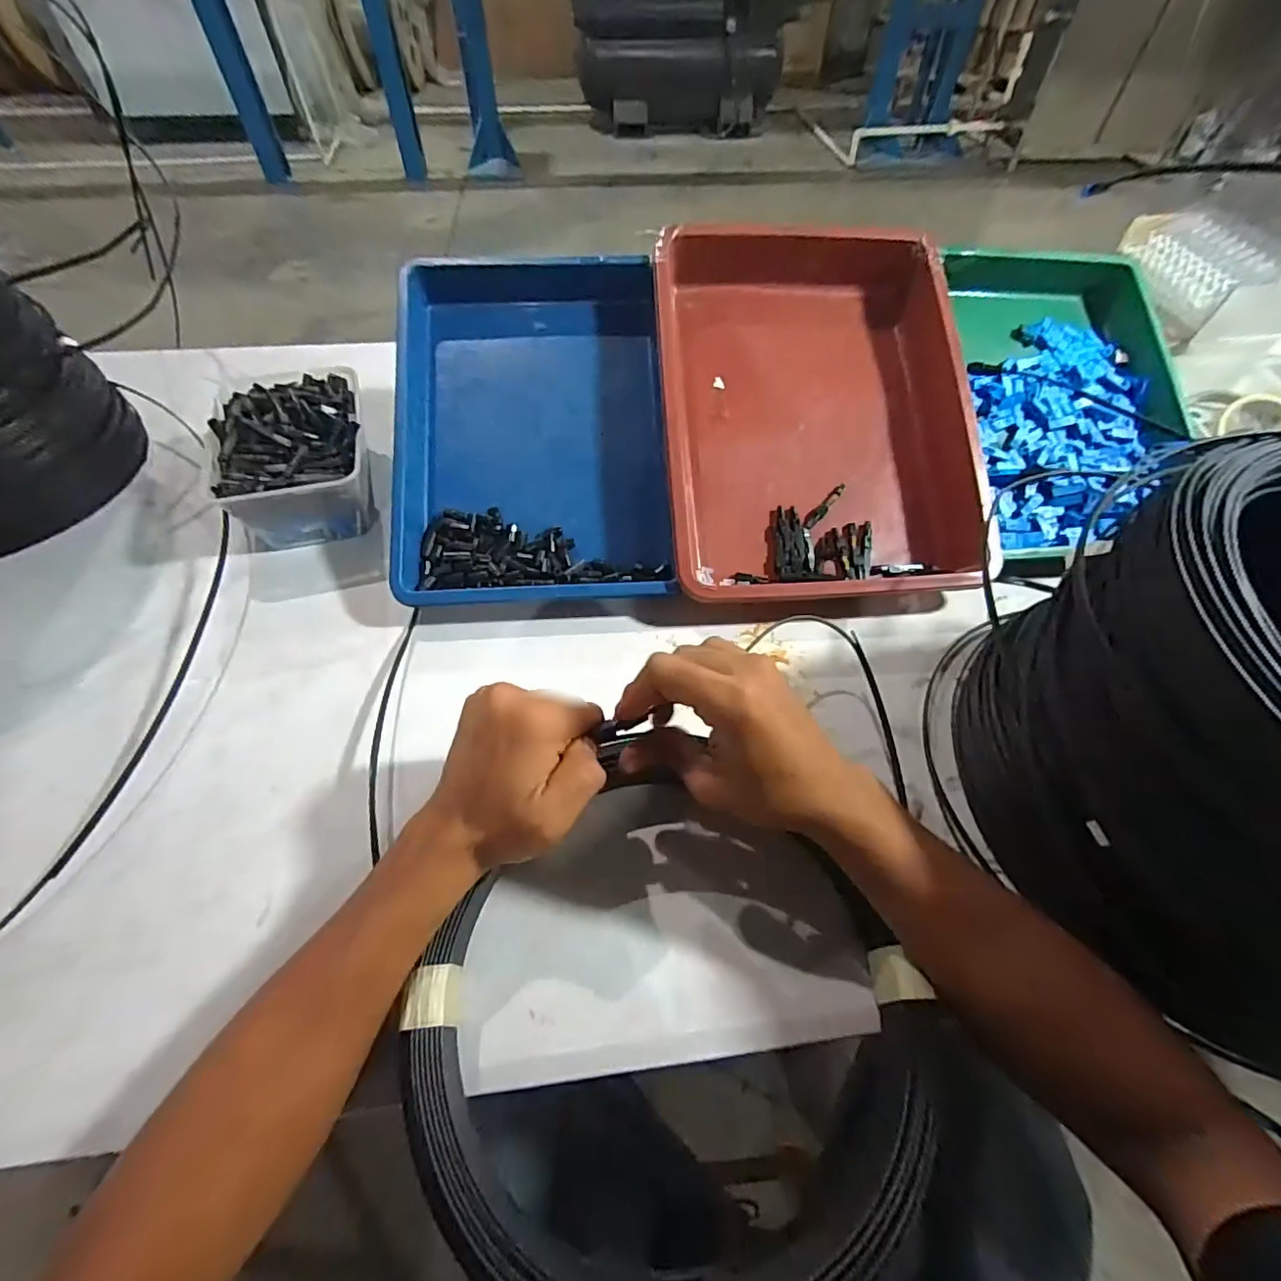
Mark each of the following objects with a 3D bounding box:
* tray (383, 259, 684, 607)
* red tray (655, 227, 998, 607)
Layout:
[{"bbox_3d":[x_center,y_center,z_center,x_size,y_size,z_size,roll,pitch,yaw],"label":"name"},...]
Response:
[{"bbox_3d":[-0.093,-0.196,0.489,0.228,0.056,0.335,-3,79,-7],"label":"tray"},{"bbox_3d":[0.152,-0.203,0.506,0.266,0.081,0.346,-4,80,-2],"label":"red tray"}]

